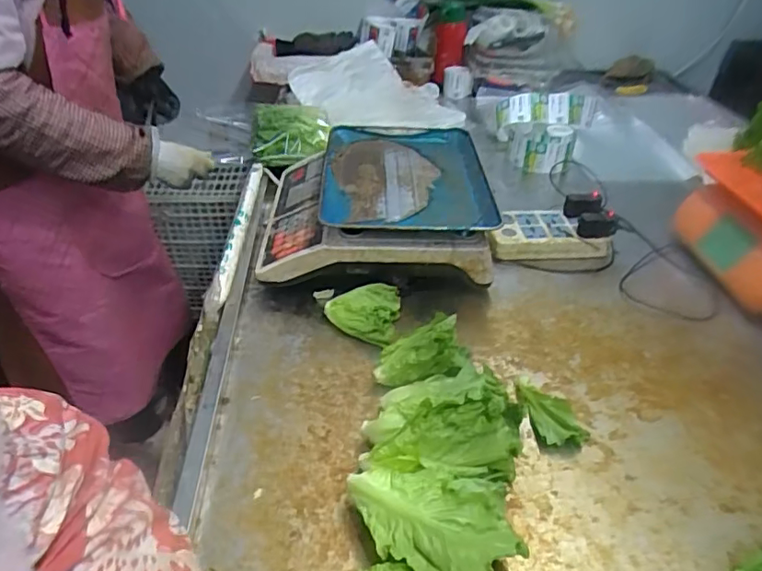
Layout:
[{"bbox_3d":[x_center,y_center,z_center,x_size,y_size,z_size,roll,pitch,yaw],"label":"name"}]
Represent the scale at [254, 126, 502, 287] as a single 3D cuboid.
[{"bbox_3d":[-0.013,-0.126,0.837,0.323,0.107,0.328,-2,38,-3],"label":"scale"}]

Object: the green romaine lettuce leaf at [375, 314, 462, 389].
[{"bbox_3d":[0.045,0.076,0.599,0.101,0.074,0.056,2,36,1],"label":"green romaine lettuce leaf"}]

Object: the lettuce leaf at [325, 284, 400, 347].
[{"bbox_3d":[-0.025,0.035,0.691,0.090,0.033,0.079,7,37,8],"label":"lettuce leaf"}]

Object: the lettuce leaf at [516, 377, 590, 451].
[{"bbox_3d":[0.180,0.130,0.582,0.050,0.023,0.093,-6,37,-10],"label":"lettuce leaf"}]

